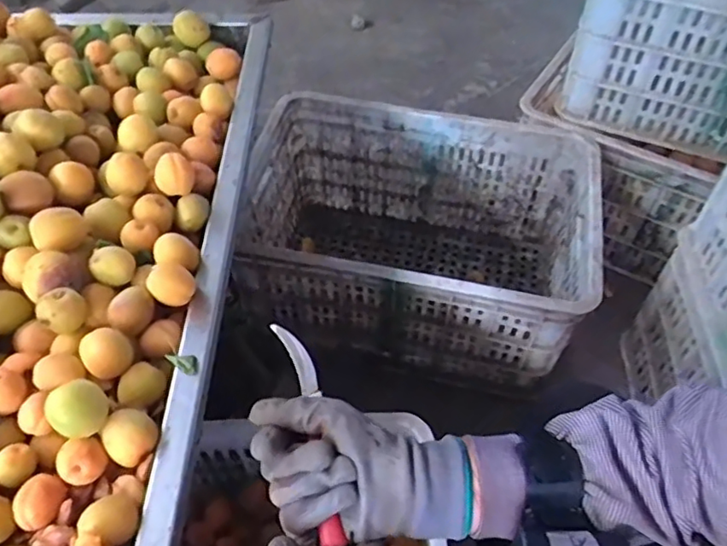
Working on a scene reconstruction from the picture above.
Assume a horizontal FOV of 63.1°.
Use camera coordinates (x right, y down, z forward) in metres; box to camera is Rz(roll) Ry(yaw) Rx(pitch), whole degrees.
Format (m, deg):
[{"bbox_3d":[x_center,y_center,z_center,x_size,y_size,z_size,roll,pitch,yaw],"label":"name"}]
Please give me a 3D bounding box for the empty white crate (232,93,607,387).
[{"bbox_3d":[0.079,-0.049,0.990,0.517,0.283,0.360,10,53,7],"label":"empty white crate"}]

